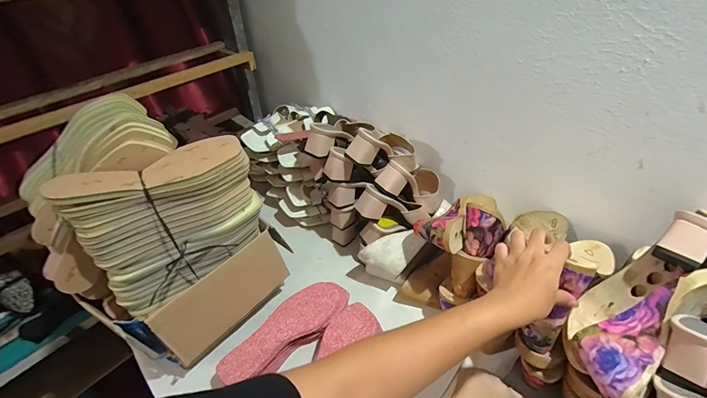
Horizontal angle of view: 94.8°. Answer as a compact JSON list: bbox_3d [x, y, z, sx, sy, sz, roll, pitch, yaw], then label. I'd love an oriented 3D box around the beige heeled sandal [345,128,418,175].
[{"bbox_3d":[0.076,-0.106,0.718,0.090,0.072,0.216,30,22,32],"label":"beige heeled sandal"}]

